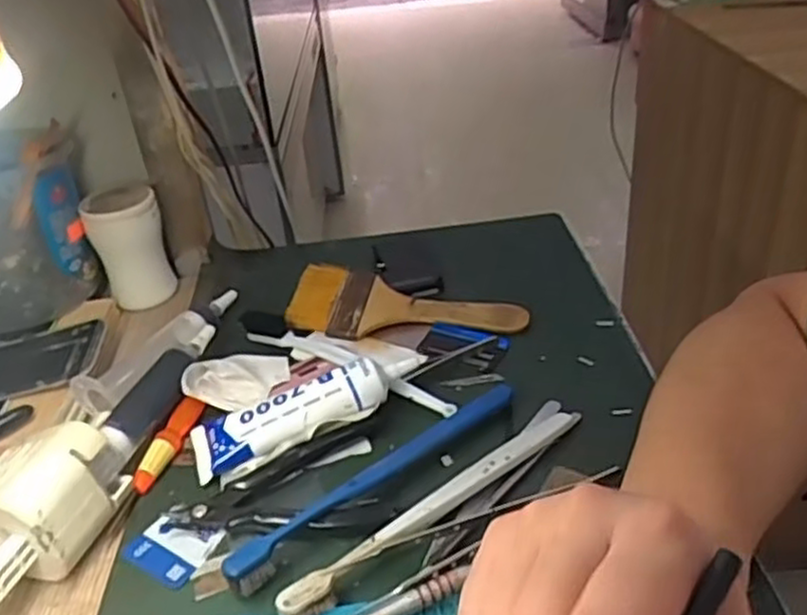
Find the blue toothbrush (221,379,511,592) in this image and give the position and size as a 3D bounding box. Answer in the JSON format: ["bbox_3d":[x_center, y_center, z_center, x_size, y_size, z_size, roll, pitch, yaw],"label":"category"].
[{"bbox_3d":[-0.009,0.086,0.392,0.186,0.016,0.015,-29,40,-30],"label":"blue toothbrush"}]

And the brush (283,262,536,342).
[{"bbox_3d":[0.001,-0.002,0.521,0.164,0.021,0.063,4,35,15],"label":"brush"}]

